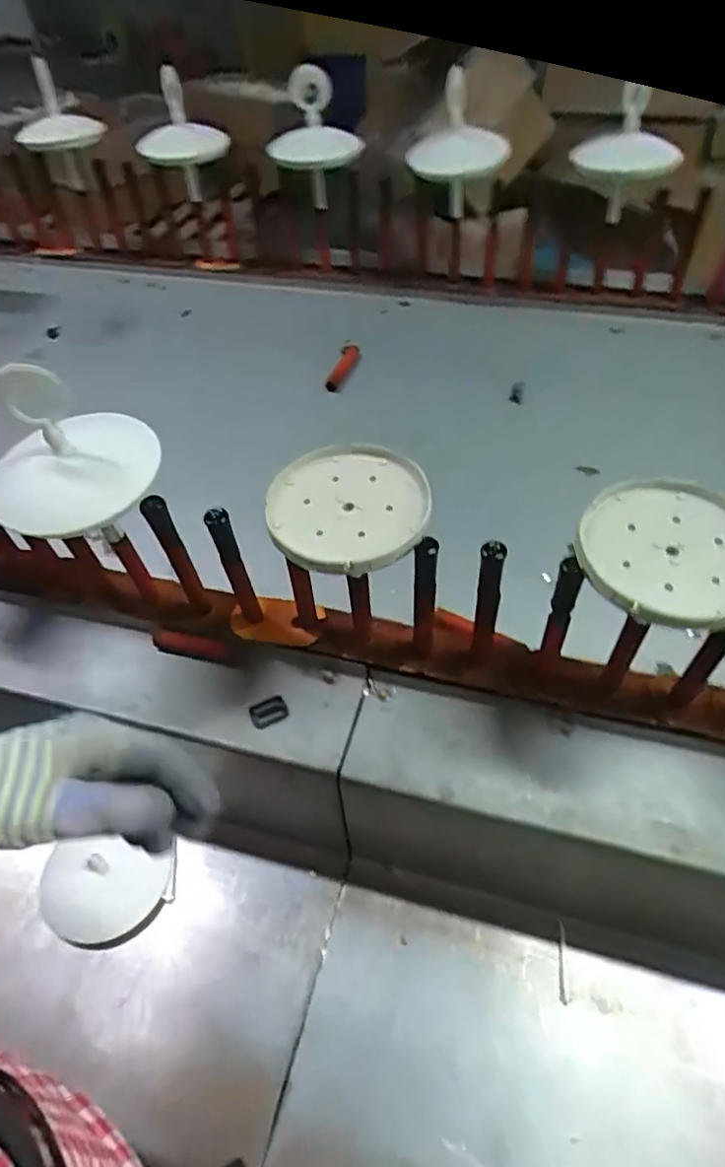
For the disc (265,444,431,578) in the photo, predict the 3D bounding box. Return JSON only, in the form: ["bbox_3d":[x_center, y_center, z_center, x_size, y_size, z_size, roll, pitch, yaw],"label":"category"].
[{"bbox_3d":[-0.011,-0.053,0.433,0.108,0.017,0.109,-2,47,2],"label":"disc"}]

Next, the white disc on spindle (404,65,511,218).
[{"bbox_3d":[0.114,-0.526,0.782,0.124,0.146,0.103,8,49,12],"label":"white disc on spindle"}]

